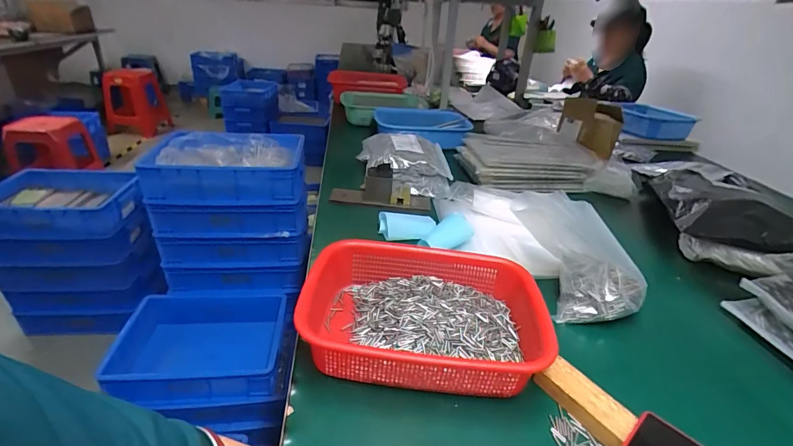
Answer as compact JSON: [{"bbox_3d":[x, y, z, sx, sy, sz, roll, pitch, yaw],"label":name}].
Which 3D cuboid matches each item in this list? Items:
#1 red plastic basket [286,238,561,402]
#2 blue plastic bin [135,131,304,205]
[{"bbox_3d":[0.029,0.114,0.503,0.290,0.072,0.208,5,29,4],"label":"red plastic basket"},{"bbox_3d":[-0.486,-0.168,1.181,0.400,0.120,0.290,-1,30,-6],"label":"blue plastic bin"}]

